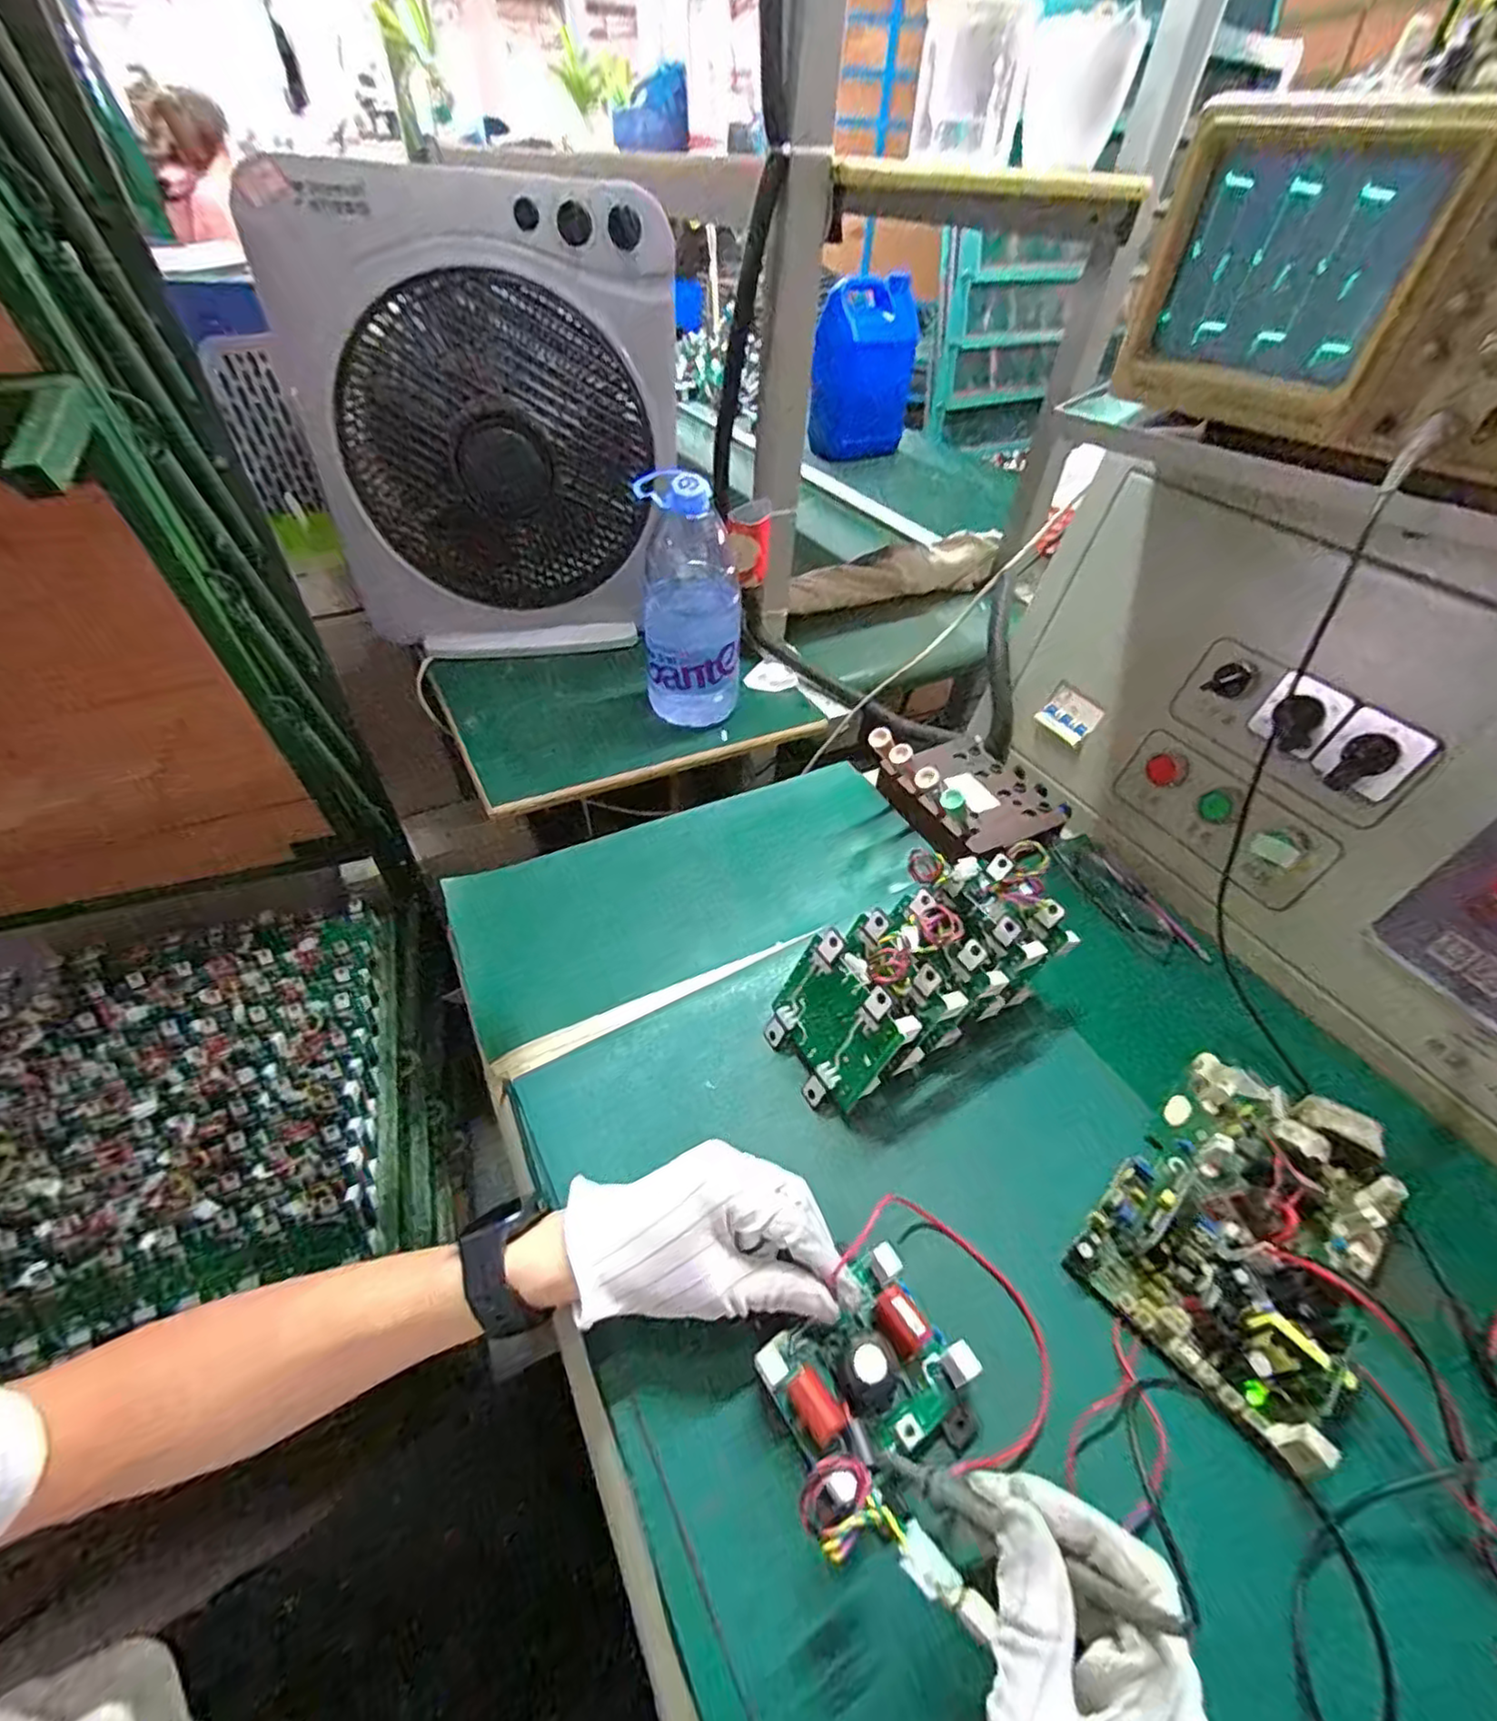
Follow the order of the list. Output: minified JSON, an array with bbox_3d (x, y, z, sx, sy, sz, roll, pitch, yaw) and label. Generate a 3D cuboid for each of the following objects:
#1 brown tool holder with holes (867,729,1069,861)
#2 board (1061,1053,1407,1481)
[{"bbox_3d":[0.207,-0.075,0.631,0.144,0.034,0.170,-15,49,-15],"label":"brown tool holder with holes"},{"bbox_3d":[0.284,0.197,0.377,0.189,0.038,0.117,-33,56,-28],"label":"board"}]

